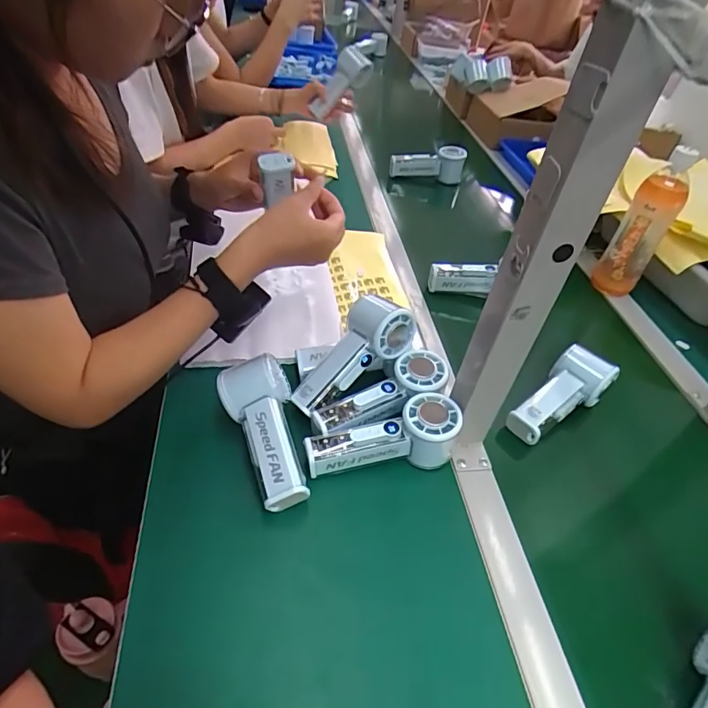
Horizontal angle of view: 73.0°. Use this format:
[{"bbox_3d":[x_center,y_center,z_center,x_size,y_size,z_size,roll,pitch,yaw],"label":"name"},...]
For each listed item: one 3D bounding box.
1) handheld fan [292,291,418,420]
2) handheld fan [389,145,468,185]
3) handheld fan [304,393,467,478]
[{"bbox_3d":[-0.005,0.003,0.516,0.150,0.061,0.065,-44,57,-7],"label":"handheld fan"},{"bbox_3d":[0.150,-0.385,0.976,0.151,0.061,0.042,0,44,-11],"label":"handheld fan"},{"bbox_3d":[0.027,0.081,0.471,0.149,0.059,0.055,0,44,-13],"label":"handheld fan"}]

